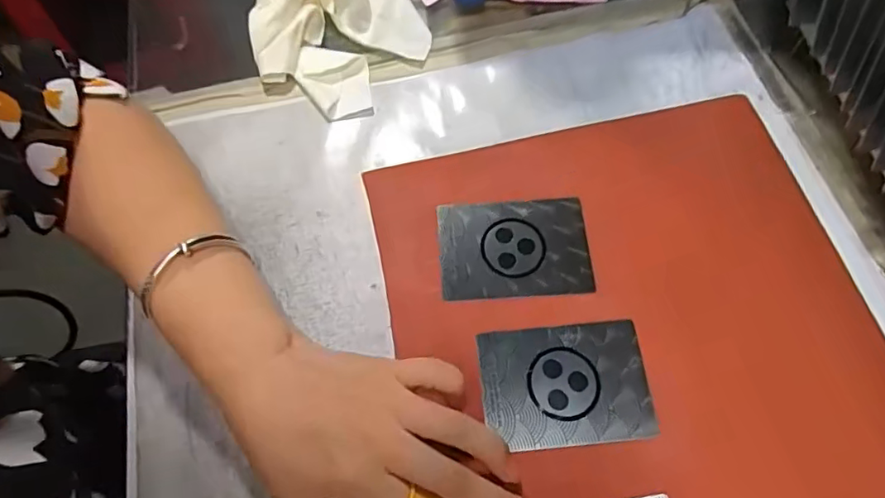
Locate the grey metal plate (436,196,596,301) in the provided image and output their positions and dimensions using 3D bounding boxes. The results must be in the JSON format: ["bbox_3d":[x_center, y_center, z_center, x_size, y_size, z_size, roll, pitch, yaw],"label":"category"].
[{"bbox_3d":[0.041,-0.001,0.315,0.085,0.004,0.059,-4,69,1],"label":"grey metal plate"}]

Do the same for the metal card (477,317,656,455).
[{"bbox_3d":[0.063,0.070,0.281,0.083,0.009,0.061,-7,66,4],"label":"metal card"}]

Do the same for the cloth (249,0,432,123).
[{"bbox_3d":[-0.079,-0.162,0.383,0.125,0.029,0.111,38,72,16],"label":"cloth"}]

